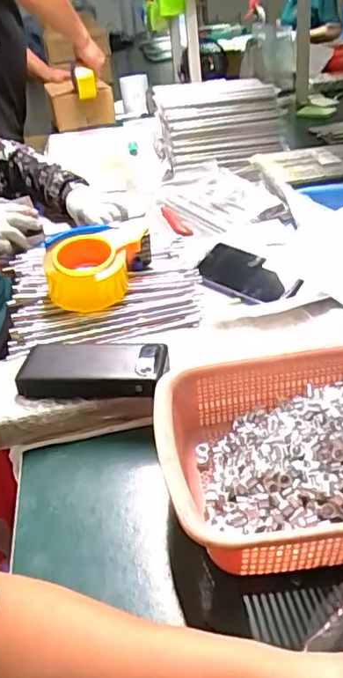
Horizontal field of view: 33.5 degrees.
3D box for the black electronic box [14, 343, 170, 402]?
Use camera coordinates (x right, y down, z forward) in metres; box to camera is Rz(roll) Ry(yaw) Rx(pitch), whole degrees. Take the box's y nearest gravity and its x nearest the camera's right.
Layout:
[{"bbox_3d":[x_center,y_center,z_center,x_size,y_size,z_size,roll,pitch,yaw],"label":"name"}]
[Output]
[{"bbox_3d":[-0.080,0.029,0.604,0.148,0.024,0.079,0,34,12],"label":"black electronic box"}]

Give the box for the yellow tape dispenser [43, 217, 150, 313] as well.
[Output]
[{"bbox_3d":[-0.095,-0.088,0.729,0.127,0.082,0.090,-5,34,2],"label":"yellow tape dispenser"}]

